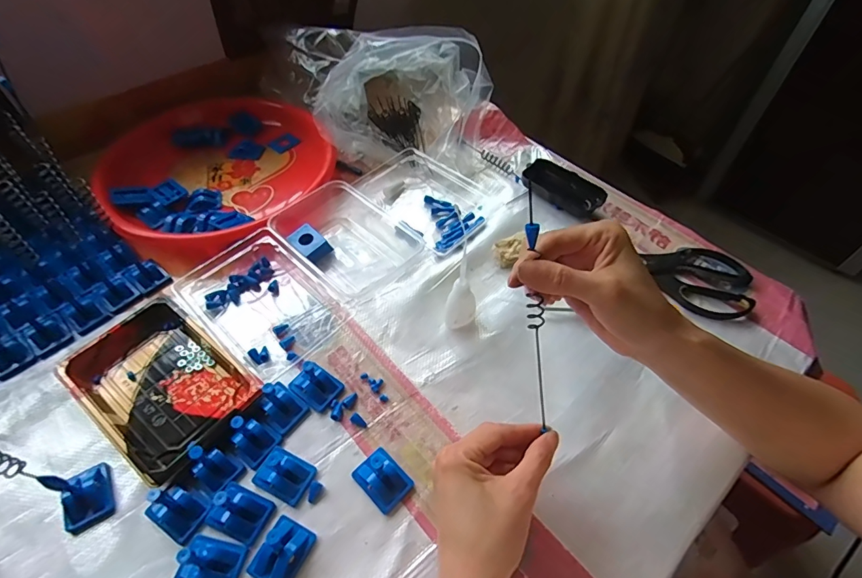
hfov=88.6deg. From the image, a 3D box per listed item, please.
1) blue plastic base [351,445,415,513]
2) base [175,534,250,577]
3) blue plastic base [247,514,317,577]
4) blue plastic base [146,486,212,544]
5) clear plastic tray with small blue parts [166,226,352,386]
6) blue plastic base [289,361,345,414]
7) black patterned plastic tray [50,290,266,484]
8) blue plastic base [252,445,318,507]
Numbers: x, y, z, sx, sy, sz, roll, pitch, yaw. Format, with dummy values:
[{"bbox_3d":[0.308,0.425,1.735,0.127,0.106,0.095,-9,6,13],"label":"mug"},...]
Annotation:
[{"bbox_3d":[-0.040,0.156,0.365,0.033,0.019,0.045,-38,62,-26],"label":"blue plastic base"},{"bbox_3d":[-0.162,0.197,0.317,0.043,0.034,0.034,10,53,7],"label":"base"},{"bbox_3d":[-0.111,0.196,0.329,0.033,0.016,0.043,23,55,16],"label":"blue plastic base"},{"bbox_3d":[-0.197,0.168,0.339,0.039,0.040,0.033,23,55,16],"label":"blue plastic base"},{"bbox_3d":[-0.185,0.004,0.469,0.173,0.028,0.116,35,59,23],"label":"clear plastic tray with small blue parts"},{"bbox_3d":[-0.107,0.081,0.404,0.042,0.041,0.035,32,58,22],"label":"blue plastic base"},{"bbox_3d":[-0.245,0.086,0.406,0.160,0.027,0.111,33,59,22],"label":"black patterned plastic tray"},{"bbox_3d":[-0.123,0.152,0.366,0.045,0.016,0.034,23,55,16],"label":"blue plastic base"}]

